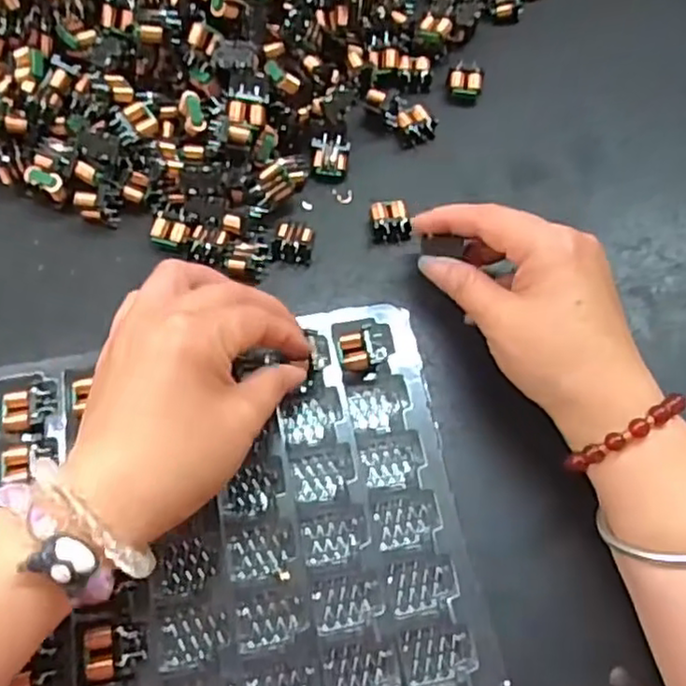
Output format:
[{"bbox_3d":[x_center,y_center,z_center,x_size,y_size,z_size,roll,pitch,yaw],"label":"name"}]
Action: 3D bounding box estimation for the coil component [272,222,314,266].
[{"bbox_3d":[-0.027,-0.054,0.362,0.021,0.013,0.017,7,66,1],"label":"coil component"}]

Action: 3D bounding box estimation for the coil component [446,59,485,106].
[{"bbox_3d":[0.075,-0.161,0.413,0.022,0.014,0.019,9,66,2],"label":"coil component"}]

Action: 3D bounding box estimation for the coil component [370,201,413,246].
[{"bbox_3d":[0.026,-0.067,0.371,0.021,0.013,0.022,-5,66,-5],"label":"coil component"}]

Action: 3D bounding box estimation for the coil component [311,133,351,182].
[{"bbox_3d":[-0.007,-0.106,0.385,0.021,0.016,0.021,3,66,-1],"label":"coil component"}]

